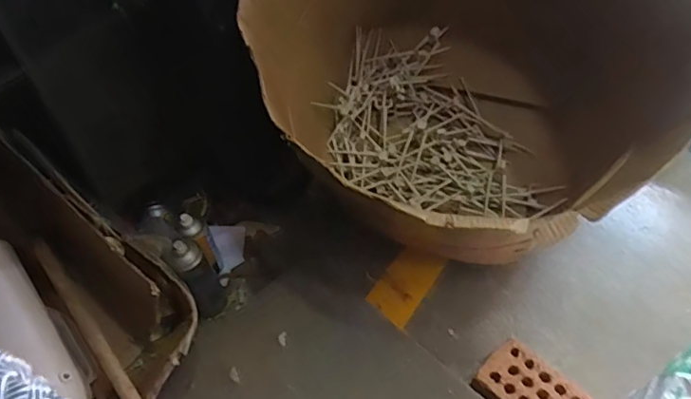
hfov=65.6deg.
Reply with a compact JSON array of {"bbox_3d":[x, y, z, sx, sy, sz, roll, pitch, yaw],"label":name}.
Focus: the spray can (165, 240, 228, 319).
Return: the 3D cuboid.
[{"bbox_3d":[-0.276,0.154,1.009,0.065,0.170,0.064,-29,55,-21],"label":"spray can"}]

